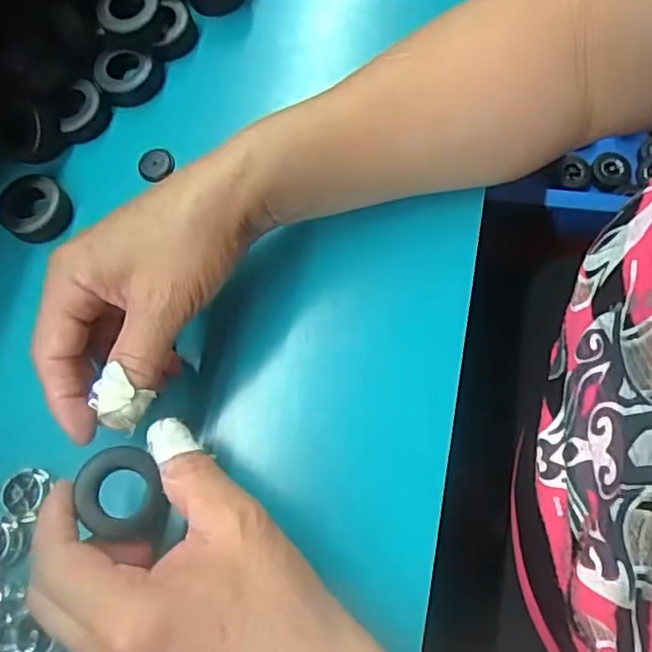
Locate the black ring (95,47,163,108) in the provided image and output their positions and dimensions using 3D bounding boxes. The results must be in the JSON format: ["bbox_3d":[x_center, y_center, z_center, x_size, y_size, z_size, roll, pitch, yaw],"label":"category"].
[{"bbox_3d":[-0.121,-0.156,0.378,0.038,0.020,0.030,-14,70,-3],"label":"black ring"}]

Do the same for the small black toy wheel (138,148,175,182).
[{"bbox_3d":[-0.103,-0.098,0.369,0.021,0.006,0.021,-1,70,2],"label":"small black toy wheel"}]

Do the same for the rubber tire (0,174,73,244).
[{"bbox_3d":[-0.169,-0.068,0.355,0.037,0.018,0.034,-1,70,2],"label":"rubber tire"}]

